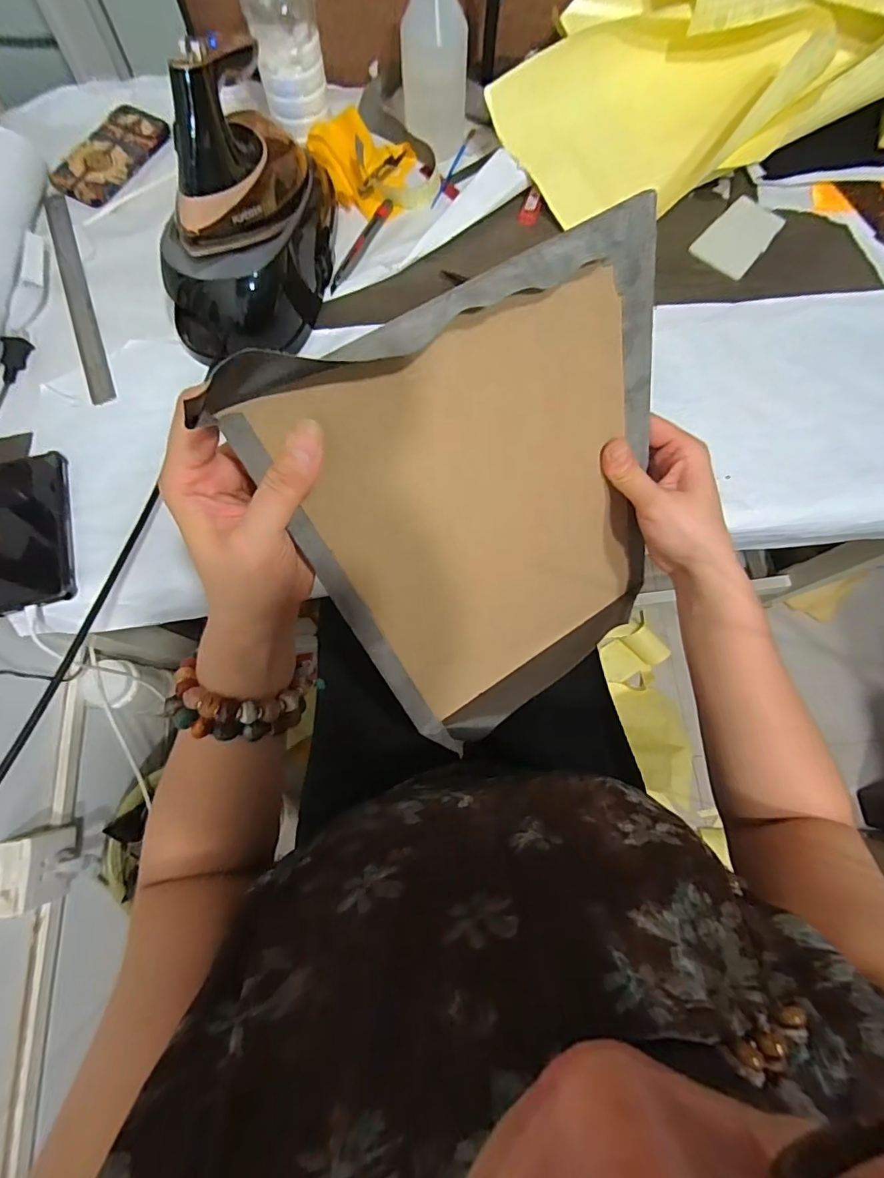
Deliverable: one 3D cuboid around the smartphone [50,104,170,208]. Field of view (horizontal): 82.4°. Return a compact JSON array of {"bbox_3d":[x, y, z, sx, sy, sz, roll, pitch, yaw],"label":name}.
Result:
[{"bbox_3d":[-0.430,-0.567,0.660,0.093,0.014,0.160,27,76,6],"label":"smartphone"}]

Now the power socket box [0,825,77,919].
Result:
[{"bbox_3d":[-0.527,0.365,0.658,0.055,0.076,0.089,-5,74,-2],"label":"power socket box"}]

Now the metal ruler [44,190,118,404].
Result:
[{"bbox_3d":[-0.435,-0.353,0.603,0.027,0.004,0.318,-18,75,-14],"label":"metal ruler"}]

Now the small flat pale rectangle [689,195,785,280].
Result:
[{"bbox_3d":[0.370,-0.440,0.631,0.072,0.008,0.111,42,85,9],"label":"small flat pale rectangle"}]

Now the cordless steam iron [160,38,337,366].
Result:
[{"bbox_3d":[-0.211,-0.404,0.522,0.154,0.187,0.261,3,74,0],"label":"cordless steam iron"}]

